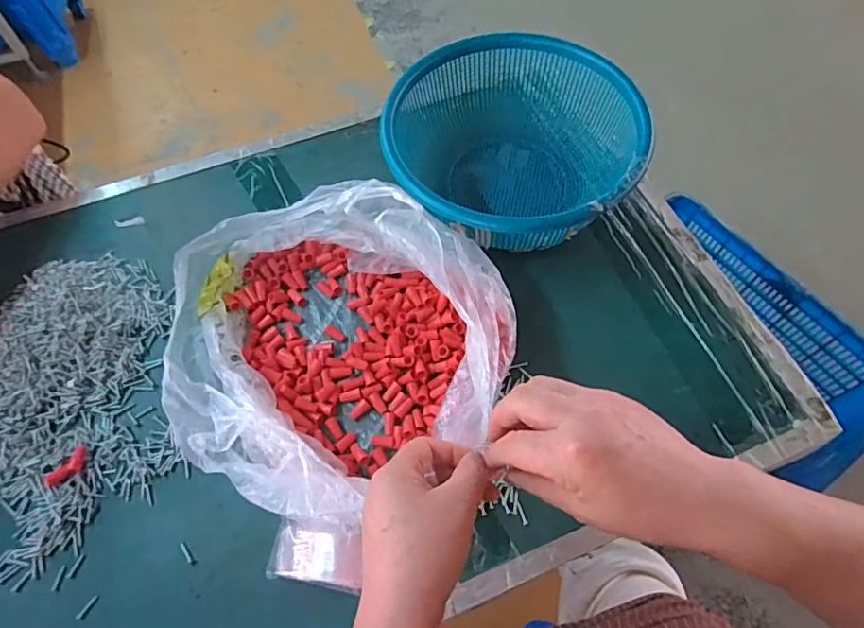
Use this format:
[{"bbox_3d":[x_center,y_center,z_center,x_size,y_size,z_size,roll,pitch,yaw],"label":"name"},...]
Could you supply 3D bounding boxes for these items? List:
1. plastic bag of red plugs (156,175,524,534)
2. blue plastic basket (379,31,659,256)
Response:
[{"bbox_3d":[-0.085,0.022,0.523,0.322,0.099,0.314,-12,65,-3],"label":"plastic bag of red plugs"},{"bbox_3d":[0.099,-0.185,0.615,0.262,0.115,0.270,-1,61,1],"label":"blue plastic basket"}]

